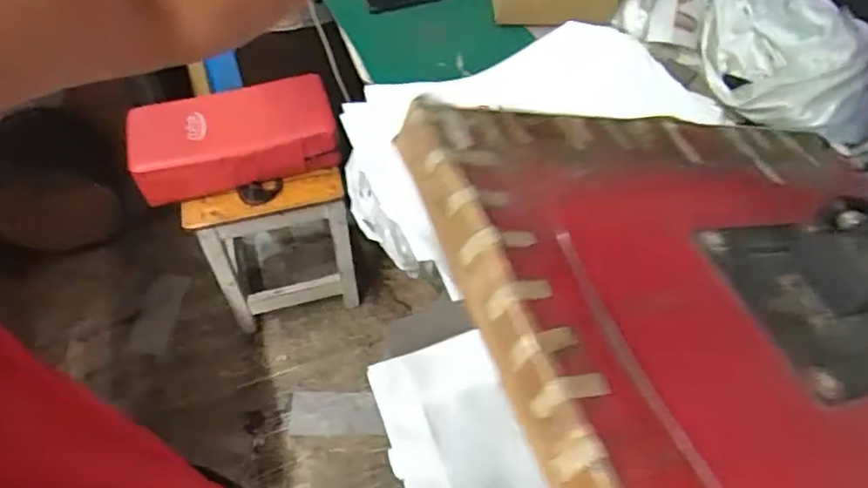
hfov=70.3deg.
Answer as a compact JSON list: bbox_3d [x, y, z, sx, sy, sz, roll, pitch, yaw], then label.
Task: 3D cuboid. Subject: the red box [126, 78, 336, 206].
[{"bbox_3d":[-0.413,-0.230,1.279,0.399,0.101,0.202,-13,55,-10],"label":"red box"}]

